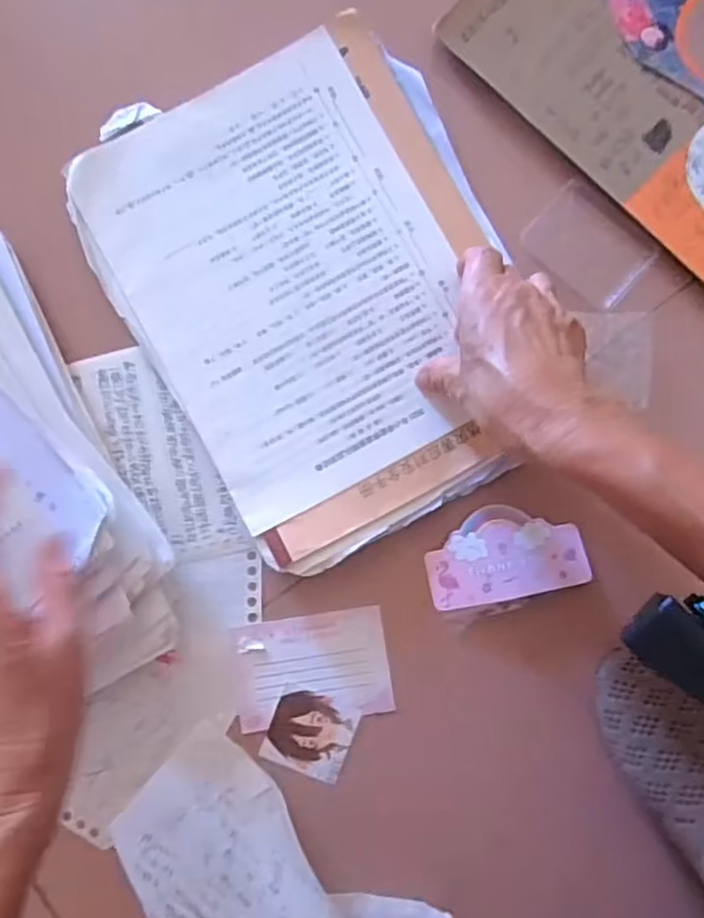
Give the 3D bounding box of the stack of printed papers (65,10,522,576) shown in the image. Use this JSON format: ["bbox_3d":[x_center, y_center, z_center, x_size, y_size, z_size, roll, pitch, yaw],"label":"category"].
[{"bbox_3d":[-0.022,-0.104,0.430,0.227,0.014,0.303,-25,86,0],"label":"stack of printed papers"}]

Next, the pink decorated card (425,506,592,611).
[{"bbox_3d":[0.094,0.057,0.420,0.095,0.007,0.055,-12,86,1],"label":"pink decorated card"}]

